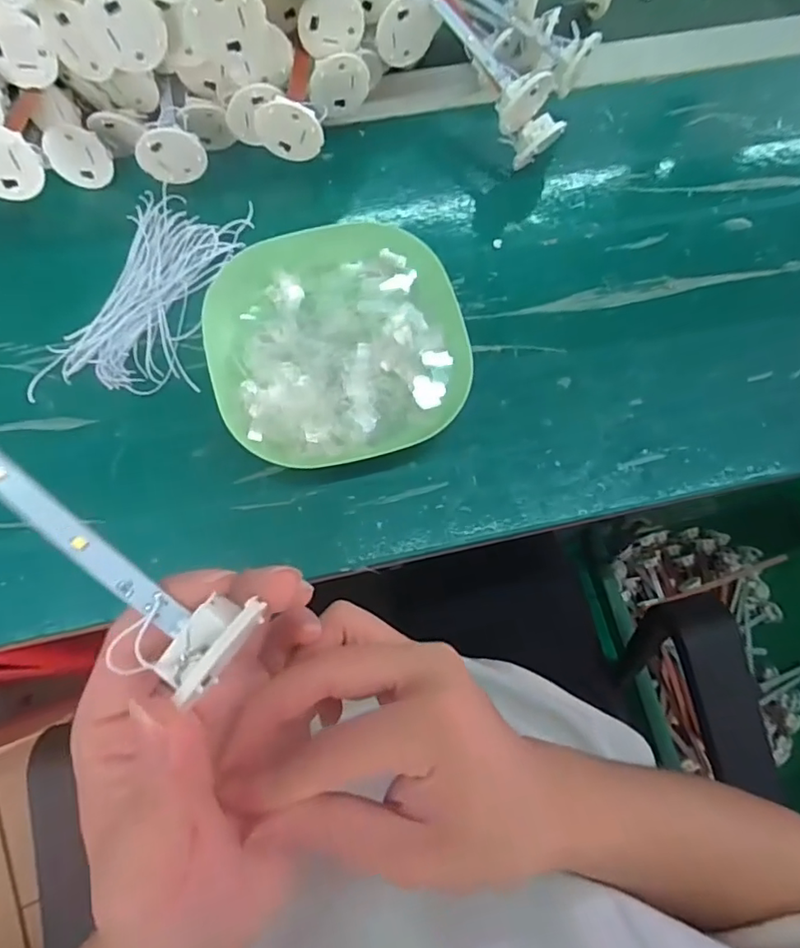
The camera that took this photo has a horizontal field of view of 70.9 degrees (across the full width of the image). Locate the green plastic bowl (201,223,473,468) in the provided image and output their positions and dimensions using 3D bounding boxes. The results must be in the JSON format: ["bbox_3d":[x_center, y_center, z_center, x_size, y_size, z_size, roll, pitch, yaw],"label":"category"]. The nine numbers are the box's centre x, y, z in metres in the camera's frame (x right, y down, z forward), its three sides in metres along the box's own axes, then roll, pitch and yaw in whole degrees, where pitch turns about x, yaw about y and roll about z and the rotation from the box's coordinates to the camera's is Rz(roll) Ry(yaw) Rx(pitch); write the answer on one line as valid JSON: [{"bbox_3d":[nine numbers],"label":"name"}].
[{"bbox_3d":[-0.036,-0.078,0.330,0.140,0.032,0.137,0,73,-1],"label":"green plastic bowl"}]

